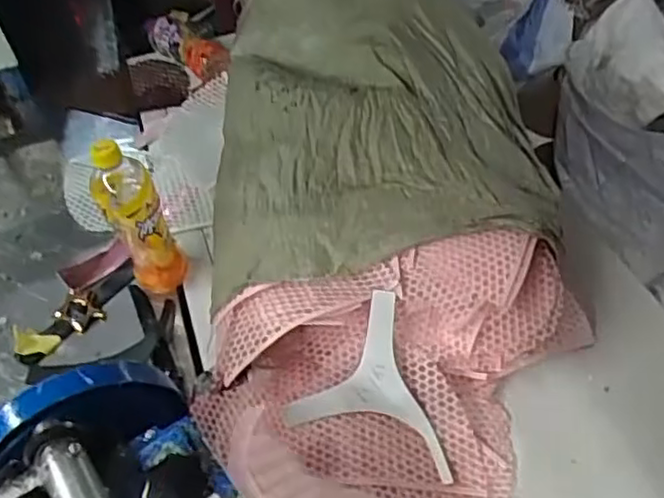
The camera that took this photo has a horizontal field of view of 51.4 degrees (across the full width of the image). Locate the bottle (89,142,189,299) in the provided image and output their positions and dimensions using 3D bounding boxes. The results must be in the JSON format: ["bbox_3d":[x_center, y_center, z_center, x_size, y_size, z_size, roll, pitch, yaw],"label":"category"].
[{"bbox_3d":[-0.231,-0.036,0.818,0.063,0.212,0.059,-3,47,4],"label":"bottle"}]

